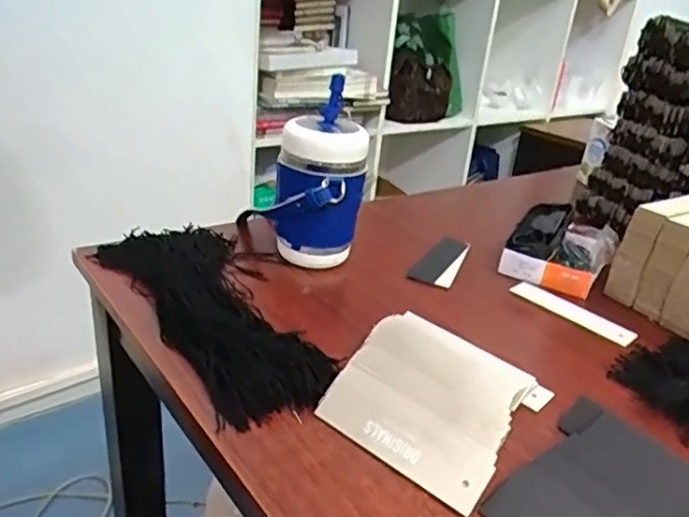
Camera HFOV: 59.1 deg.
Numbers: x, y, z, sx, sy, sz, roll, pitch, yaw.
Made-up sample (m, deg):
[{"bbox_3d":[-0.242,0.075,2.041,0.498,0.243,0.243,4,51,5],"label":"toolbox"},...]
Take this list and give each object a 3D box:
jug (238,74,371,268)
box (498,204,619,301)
[{"bbox_3d":[-0.034,-0.076,0.619,0.091,0.164,0.090,22,30,29],"label":"jug"},{"bbox_3d":[0.245,-0.011,0.689,0.105,0.063,0.119,20,29,26],"label":"box"}]

